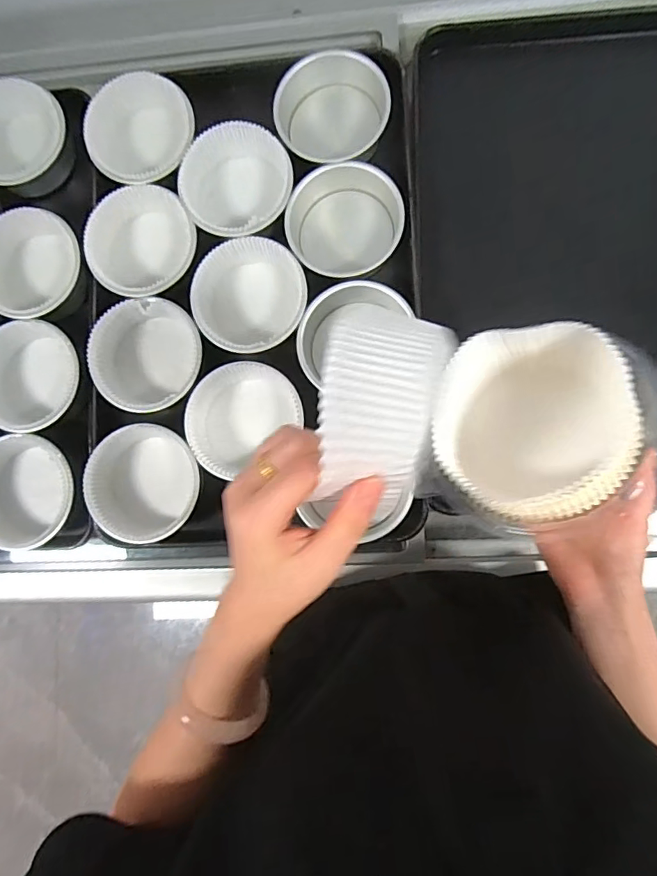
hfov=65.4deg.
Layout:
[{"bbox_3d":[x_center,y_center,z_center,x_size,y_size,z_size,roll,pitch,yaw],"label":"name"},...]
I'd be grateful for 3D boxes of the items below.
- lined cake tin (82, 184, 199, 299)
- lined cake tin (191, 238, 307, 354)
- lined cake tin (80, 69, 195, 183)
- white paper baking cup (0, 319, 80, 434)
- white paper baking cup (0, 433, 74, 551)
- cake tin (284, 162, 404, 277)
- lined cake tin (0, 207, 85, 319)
[{"bbox_3d":[-0.232,-0.242,0.661,0.145,0.069,0.133,-1,83,5],"label":"lined cake tin"},{"bbox_3d":[-0.095,-0.170,0.641,0.136,0.067,0.134,-1,83,5],"label":"lined cake tin"},{"bbox_3d":[-0.237,-0.387,0.664,0.135,0.058,0.139,-1,83,5],"label":"lined cake tin"},{"bbox_3d":[-0.377,-0.076,0.660,0.135,0.054,0.142,-8,83,4],"label":"white paper baking cup"},{"bbox_3d":[-0.377,0.068,0.658,0.133,0.072,0.139,-8,83,4],"label":"white paper baking cup"},{"bbox_3d":[0.022,-0.275,0.640,0.138,0.053,0.131,-1,83,5],"label":"cake tin"},{"bbox_3d":[-0.385,-0.220,0.683,0.146,0.072,0.141,22,86,7],"label":"lined cake tin"}]

